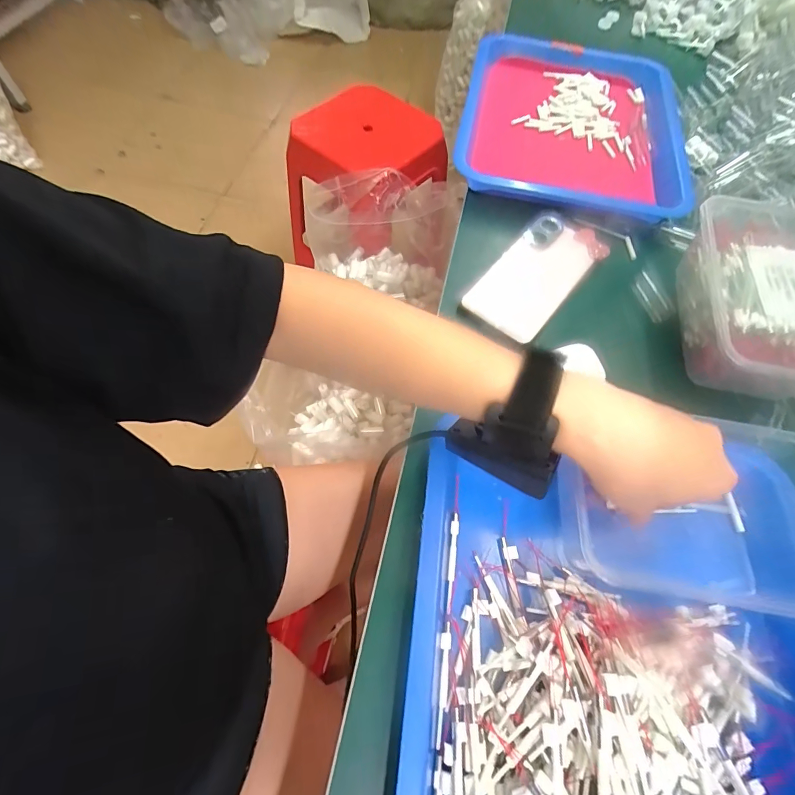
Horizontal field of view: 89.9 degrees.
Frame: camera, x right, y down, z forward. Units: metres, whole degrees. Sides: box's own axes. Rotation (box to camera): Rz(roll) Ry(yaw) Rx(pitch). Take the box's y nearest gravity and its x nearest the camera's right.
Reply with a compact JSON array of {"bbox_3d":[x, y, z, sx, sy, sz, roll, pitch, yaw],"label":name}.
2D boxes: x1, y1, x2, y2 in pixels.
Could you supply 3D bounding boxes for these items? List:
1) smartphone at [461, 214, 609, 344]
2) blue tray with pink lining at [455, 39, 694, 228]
[{"bbox_3d":[0.144,-0.127,0.414,0.077,0.013,0.168,42,72,2],"label":"smartphone"},{"bbox_3d":[0.229,-0.370,0.527,0.275,0.036,0.371,11,63,3],"label":"blue tray with pink lining"}]

